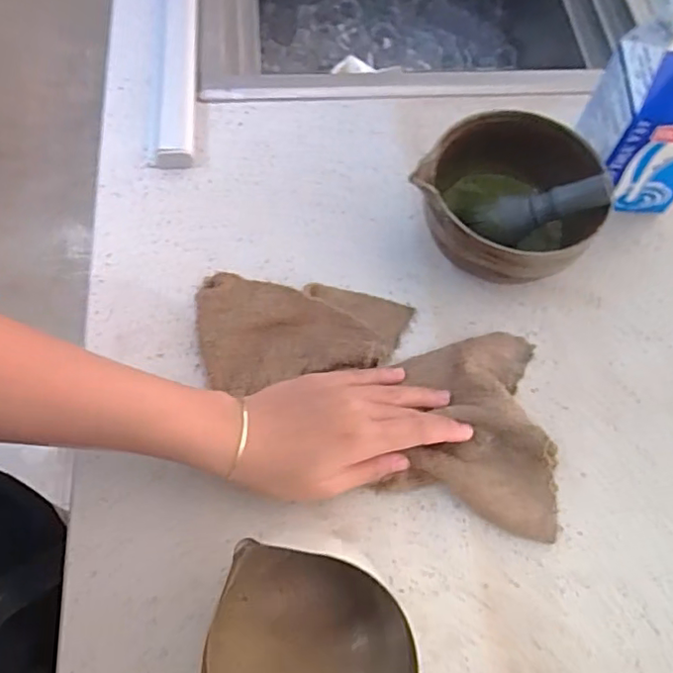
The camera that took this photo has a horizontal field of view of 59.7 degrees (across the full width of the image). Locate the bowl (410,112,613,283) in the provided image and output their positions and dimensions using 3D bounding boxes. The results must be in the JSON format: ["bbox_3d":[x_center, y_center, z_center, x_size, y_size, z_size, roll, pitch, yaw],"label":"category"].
[{"bbox_3d":[0.124,-0.097,0.426,0.121,0.079,0.122,34,69,12],"label":"bowl"}]

